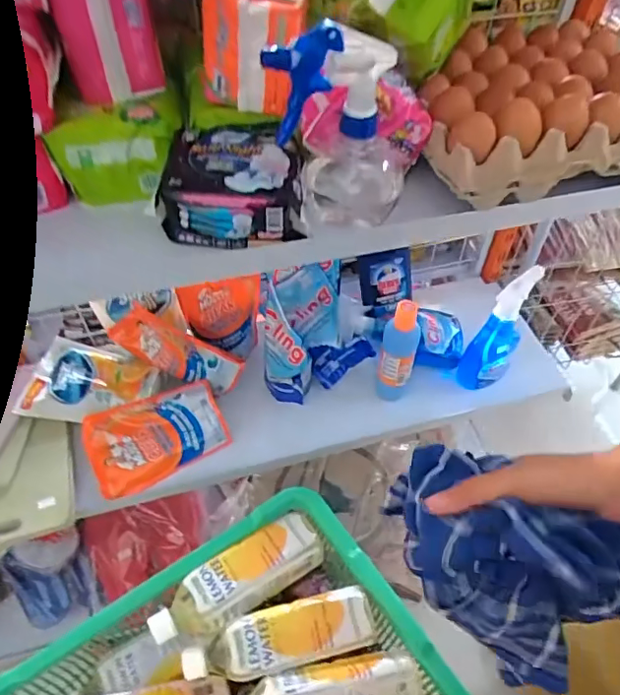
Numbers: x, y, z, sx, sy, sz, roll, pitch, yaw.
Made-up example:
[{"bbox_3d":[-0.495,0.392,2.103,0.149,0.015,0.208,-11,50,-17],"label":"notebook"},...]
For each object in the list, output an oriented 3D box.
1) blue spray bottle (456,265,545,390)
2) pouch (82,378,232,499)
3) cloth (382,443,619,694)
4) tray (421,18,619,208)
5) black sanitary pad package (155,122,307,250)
[{"bbox_3d":[0.282,-0.028,0.814,0.066,0.198,0.090,23,55,17],"label":"blue spray bottle"},{"bbox_3d":[-0.222,0.121,0.781,0.190,0.022,0.121,-25,70,-8],"label":"pouch"},{"bbox_3d":[0.128,0.143,0.378,0.158,0.125,0.086,26,55,19],"label":"cloth"},{"bbox_3d":[0.239,-0.272,0.577,0.293,0.060,0.262,-12,52,-10],"label":"tray"},{"bbox_3d":[-0.070,-0.149,0.494,0.117,0.065,0.103,1,51,0],"label":"black sanitary pad package"}]

